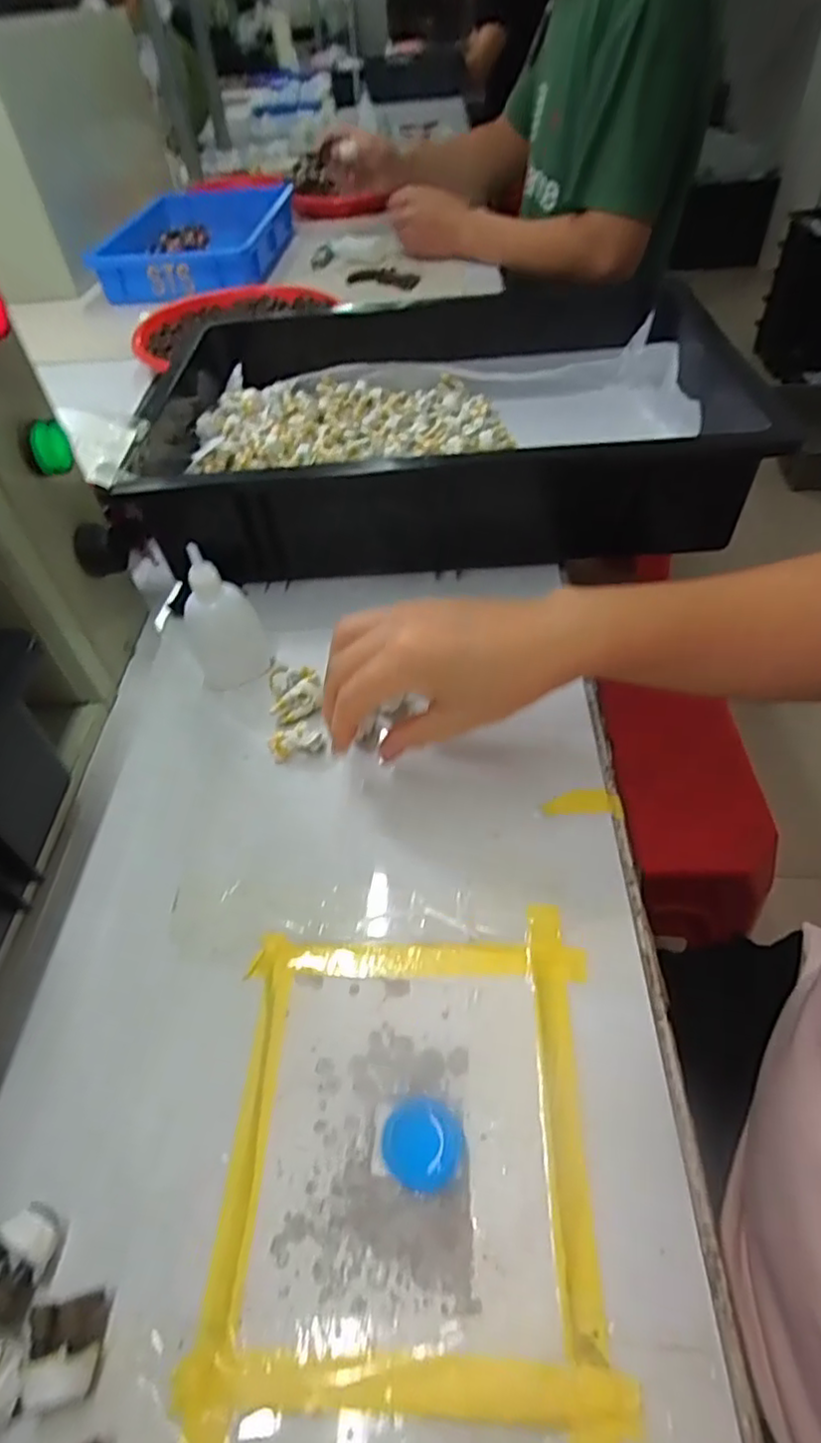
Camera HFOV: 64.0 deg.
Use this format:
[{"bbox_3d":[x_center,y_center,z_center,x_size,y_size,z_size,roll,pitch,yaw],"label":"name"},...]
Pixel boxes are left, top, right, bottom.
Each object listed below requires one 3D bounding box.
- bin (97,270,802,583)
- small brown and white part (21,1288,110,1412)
[{"bbox_3d":[0.023,-0.254,0.546,0.468,0.102,0.331,-4,49,2],"label":"bin"},{"bbox_3d":[-0.112,0.204,0.213,0.022,0.014,0.026,-8,49,-7],"label":"small brown and white part"}]

